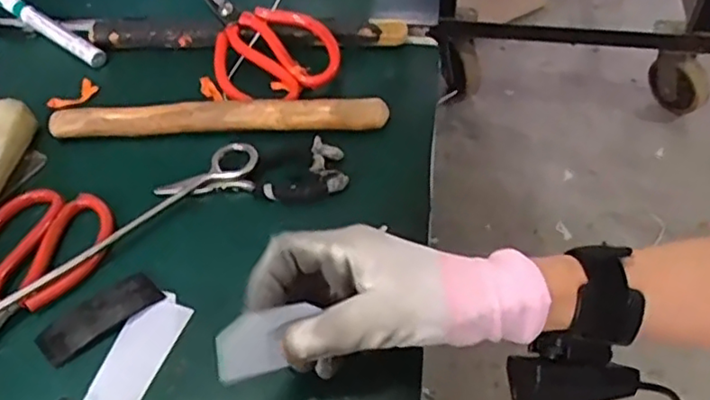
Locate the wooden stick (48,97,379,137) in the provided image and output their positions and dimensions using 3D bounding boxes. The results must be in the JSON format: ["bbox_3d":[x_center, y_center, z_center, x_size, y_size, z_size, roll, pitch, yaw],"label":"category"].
[{"bbox_3d":[-0.101,-0.059,0.472,0.245,0.022,0.020,-1,51,2],"label":"wooden stick"}]

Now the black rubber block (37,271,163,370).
[{"bbox_3d":[-0.154,0.070,0.386,0.072,0.004,0.027,-33,56,-22],"label":"black rubber block"}]

